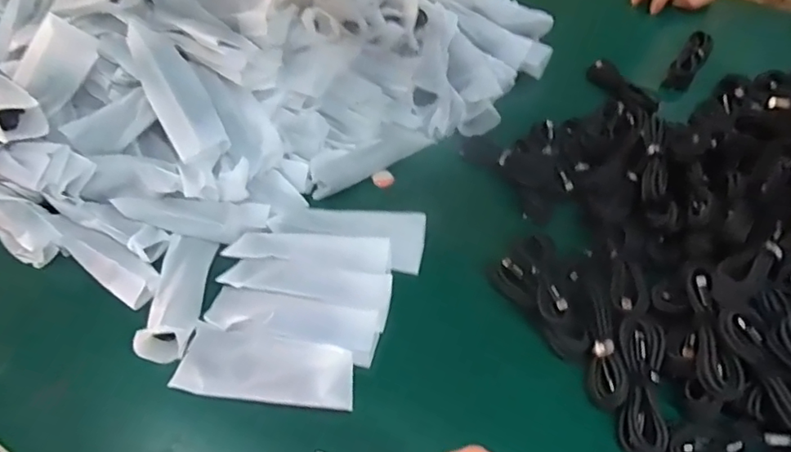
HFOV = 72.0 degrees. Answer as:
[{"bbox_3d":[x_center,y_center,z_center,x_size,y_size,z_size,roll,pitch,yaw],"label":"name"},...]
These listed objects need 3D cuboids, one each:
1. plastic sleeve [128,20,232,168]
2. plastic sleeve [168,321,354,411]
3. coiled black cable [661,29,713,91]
[{"bbox_3d":[-0.222,-0.136,0.549,0.051,0.017,0.146,-29,86,-19],"label":"plastic sleeve"},{"bbox_3d":[-0.111,0.123,0.464,0.155,0.020,0.057,8,73,12],"label":"plastic sleeve"},{"bbox_3d":[0.395,-0.221,0.733,0.033,0.032,0.107,30,59,21],"label":"coiled black cable"}]

